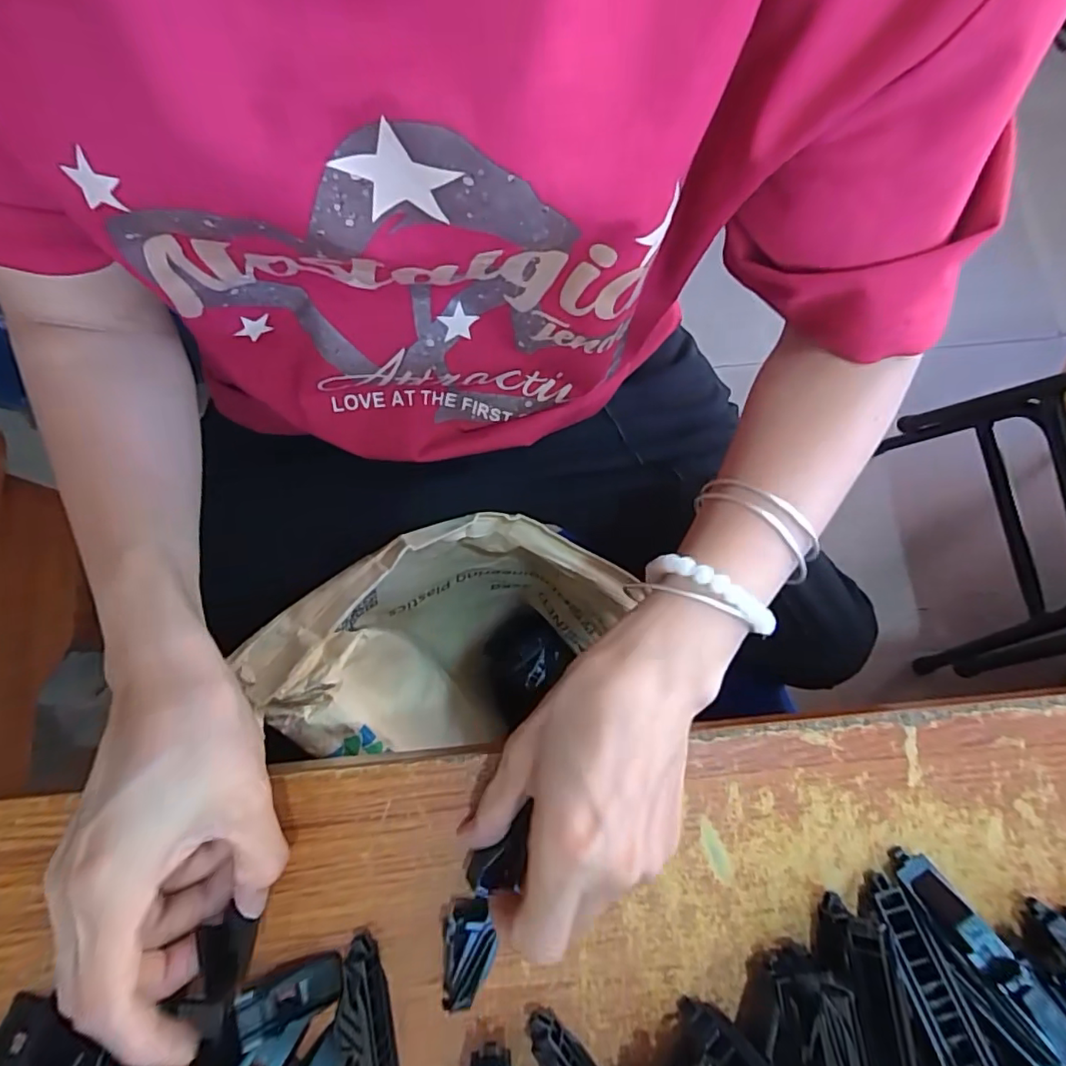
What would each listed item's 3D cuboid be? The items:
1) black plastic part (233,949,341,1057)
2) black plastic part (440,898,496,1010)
[{"bbox_3d":[-0.101,0.194,0.236,0.041,0.013,0.019,-18,77,-18],"label":"black plastic part"},{"bbox_3d":[-0.027,0.175,0.239,0.021,0.019,0.039,3,76,1],"label":"black plastic part"}]

